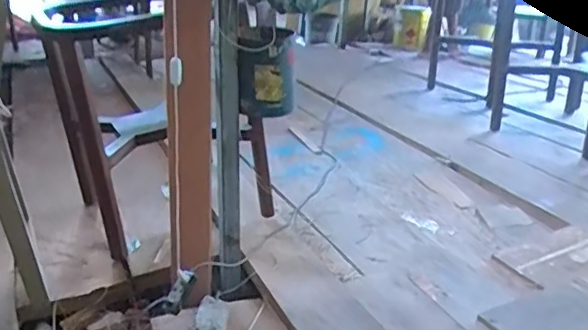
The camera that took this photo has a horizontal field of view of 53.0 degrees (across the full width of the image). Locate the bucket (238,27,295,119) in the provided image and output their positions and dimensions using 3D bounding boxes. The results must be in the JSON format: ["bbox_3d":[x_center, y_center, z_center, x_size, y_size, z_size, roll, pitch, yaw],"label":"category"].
[{"bbox_3d":[-0.073,-0.230,1.529,0.138,0.229,0.144,-1,23,-5],"label":"bucket"}]

